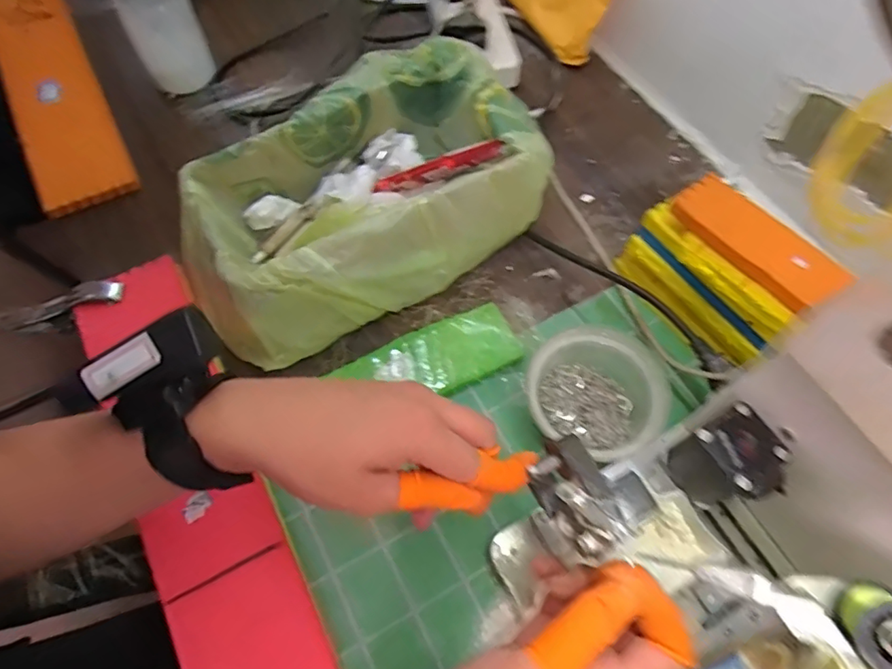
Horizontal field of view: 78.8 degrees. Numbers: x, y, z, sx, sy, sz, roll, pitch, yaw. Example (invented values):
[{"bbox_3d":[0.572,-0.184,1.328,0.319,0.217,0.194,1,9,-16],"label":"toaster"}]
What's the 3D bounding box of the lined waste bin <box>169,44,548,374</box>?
[{"bbox_3d":[-0.069,-0.109,0.448,0.282,0.117,0.151,-31,68,-15],"label":"lined waste bin"}]

